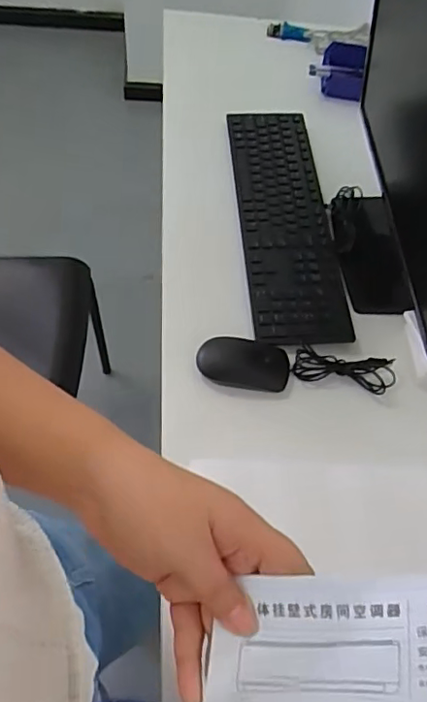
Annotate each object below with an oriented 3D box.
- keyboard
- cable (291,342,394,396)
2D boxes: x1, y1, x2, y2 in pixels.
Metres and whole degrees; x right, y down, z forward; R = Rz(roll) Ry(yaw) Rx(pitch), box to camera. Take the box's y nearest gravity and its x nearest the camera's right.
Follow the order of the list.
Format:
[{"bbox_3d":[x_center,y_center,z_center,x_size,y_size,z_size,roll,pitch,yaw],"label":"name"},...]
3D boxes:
[{"bbox_3d":[0.101,-0.195,0.798,0.123,0.018,0.424,-1,58,-6],"label":"keyboard"},{"bbox_3d":[0.156,0.019,0.675,0.117,0.019,0.041,12,58,3],"label":"cable"}]

